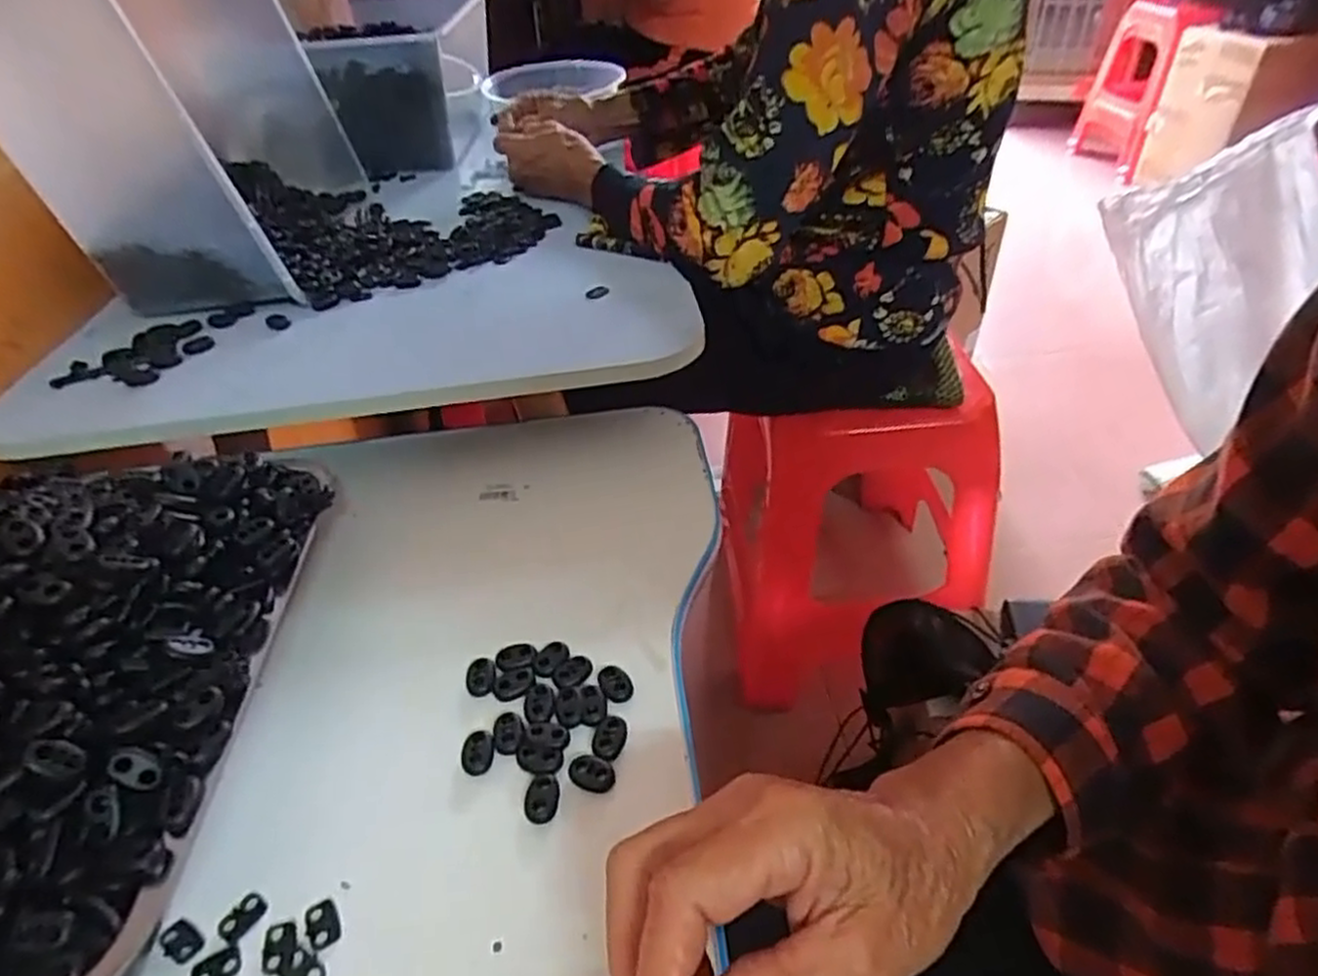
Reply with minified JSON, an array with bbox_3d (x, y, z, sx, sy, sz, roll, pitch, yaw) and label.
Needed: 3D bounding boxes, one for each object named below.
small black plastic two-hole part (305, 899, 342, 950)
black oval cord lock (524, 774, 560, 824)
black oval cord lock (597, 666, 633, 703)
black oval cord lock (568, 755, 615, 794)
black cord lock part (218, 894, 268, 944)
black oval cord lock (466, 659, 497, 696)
[{"bbox_3d":[-0.137,0.176,0.305,0.012,0.004,0.019,-28,44,-24],"label":"small black plastic two-hole part"},{"bbox_3d":[-0.052,0.138,0.336,0.015,0.005,0.021,-5,40,2],"label":"black oval cord lock"},{"bbox_3d":[-0.022,0.099,0.381,0.015,0.004,0.024,-19,41,-15],"label":"black oval cord lock"},{"bbox_3d":[-0.031,0.130,0.343,0.022,0.004,0.015,14,44,23],"label":"black oval cord lock"},{"bbox_3d":[-0.172,0.176,0.308,0.013,0.004,0.018,22,48,30],"label":"black cord lock part"},{"bbox_3d":[-0.092,0.098,0.387,0.015,0.004,0.023,-12,40,-6],"label":"black oval cord lock"}]

